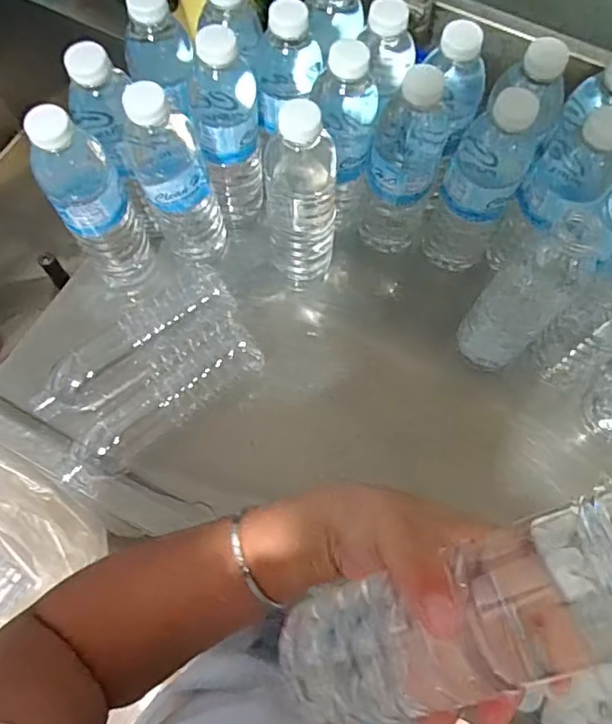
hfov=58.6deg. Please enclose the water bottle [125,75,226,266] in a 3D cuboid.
[{"bbox_3d":[-0.115,-0.159,0.493,0.067,0.209,0.058,-20,71,-9],"label":"water bottle"}]

